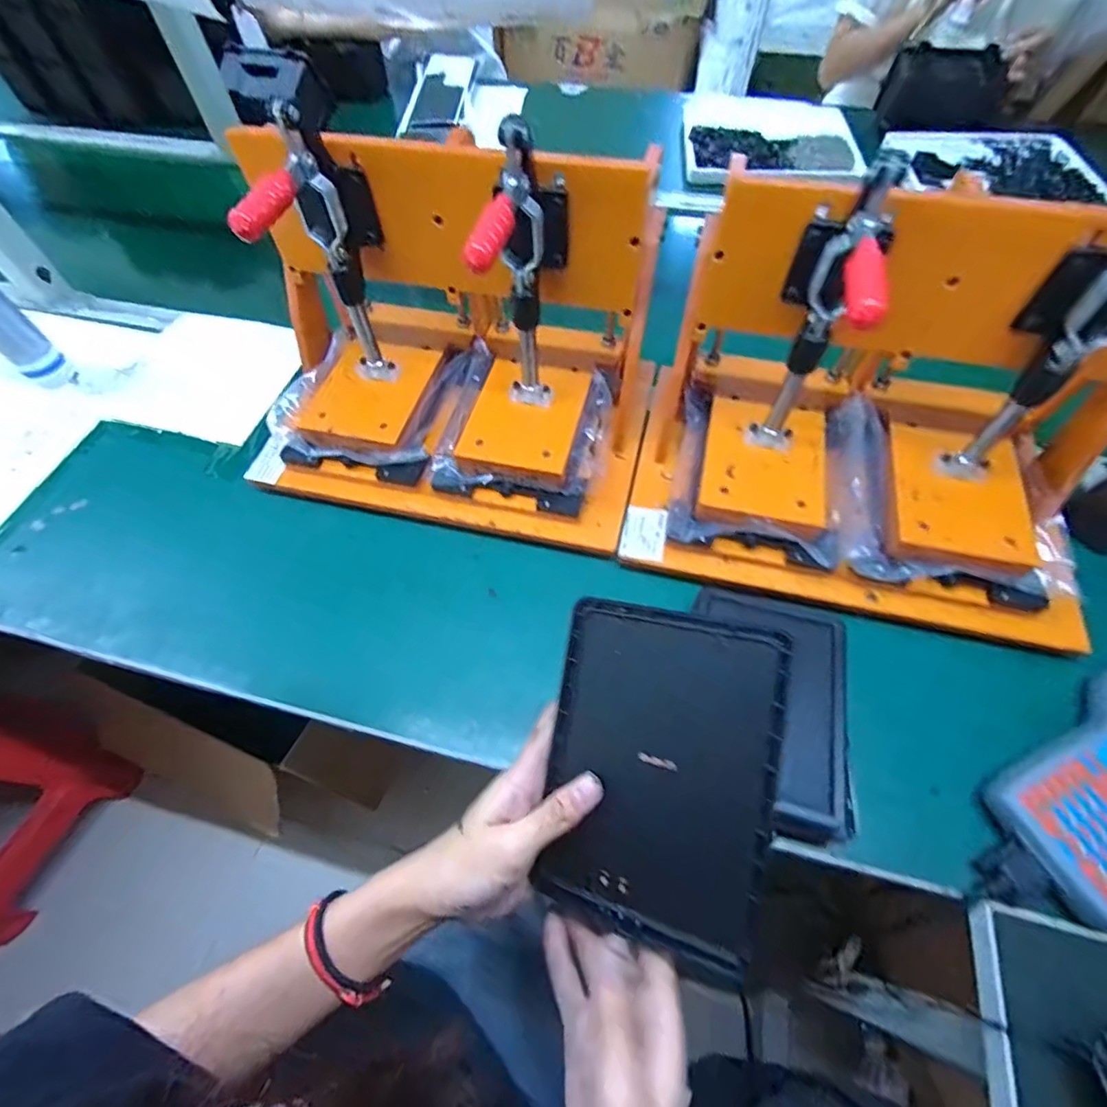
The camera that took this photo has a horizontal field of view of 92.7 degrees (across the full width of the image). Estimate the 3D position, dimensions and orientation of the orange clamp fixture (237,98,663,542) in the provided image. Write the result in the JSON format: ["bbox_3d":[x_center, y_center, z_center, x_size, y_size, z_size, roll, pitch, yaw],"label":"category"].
[{"bbox_3d":[-0.096,-0.193,0.469,0.368,0.252,0.235,11,61,8],"label":"orange clamp fixture"}]

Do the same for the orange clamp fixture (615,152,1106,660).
[{"bbox_3d":[0.254,-0.112,0.405,0.373,0.242,0.229,12,61,9],"label":"orange clamp fixture"}]

